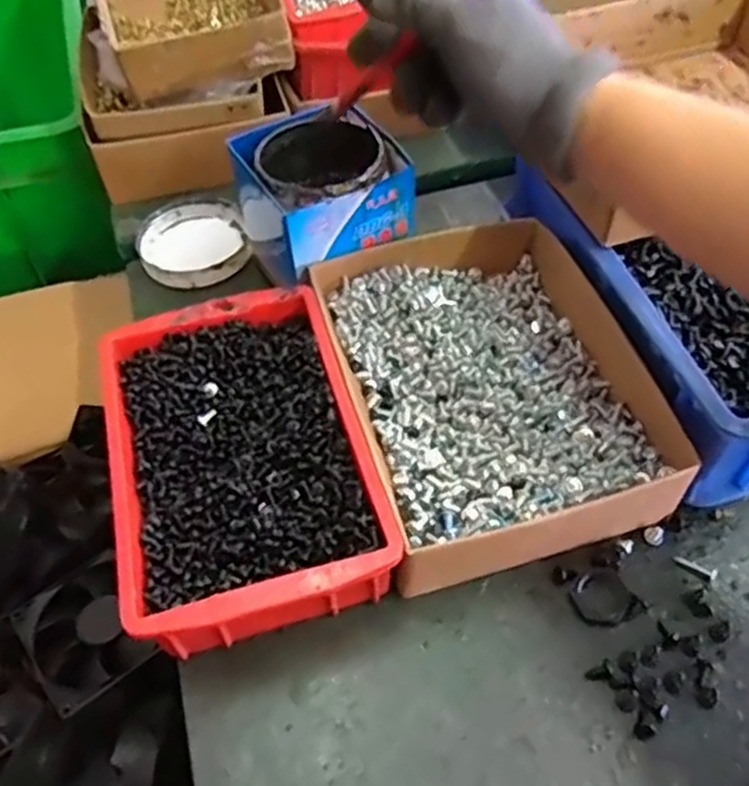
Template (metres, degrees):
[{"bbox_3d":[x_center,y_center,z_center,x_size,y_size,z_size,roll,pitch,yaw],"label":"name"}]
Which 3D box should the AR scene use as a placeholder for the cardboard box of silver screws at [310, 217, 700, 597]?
[{"bbox_3d":[0.068,-0.005,0.438,0.160,0.048,0.227,-14,53,-7],"label":"cardboard box of silver screws"}]

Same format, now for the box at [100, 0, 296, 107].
[{"bbox_3d":[-0.150,-0.317,0.600,0.135,0.057,0.174,-15,53,-8],"label":"box"}]

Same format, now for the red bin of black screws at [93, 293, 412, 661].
[{"bbox_3d":[-0.074,0.038,0.410,0.134,0.053,0.202,-15,53,-8],"label":"red bin of black screws"}]

